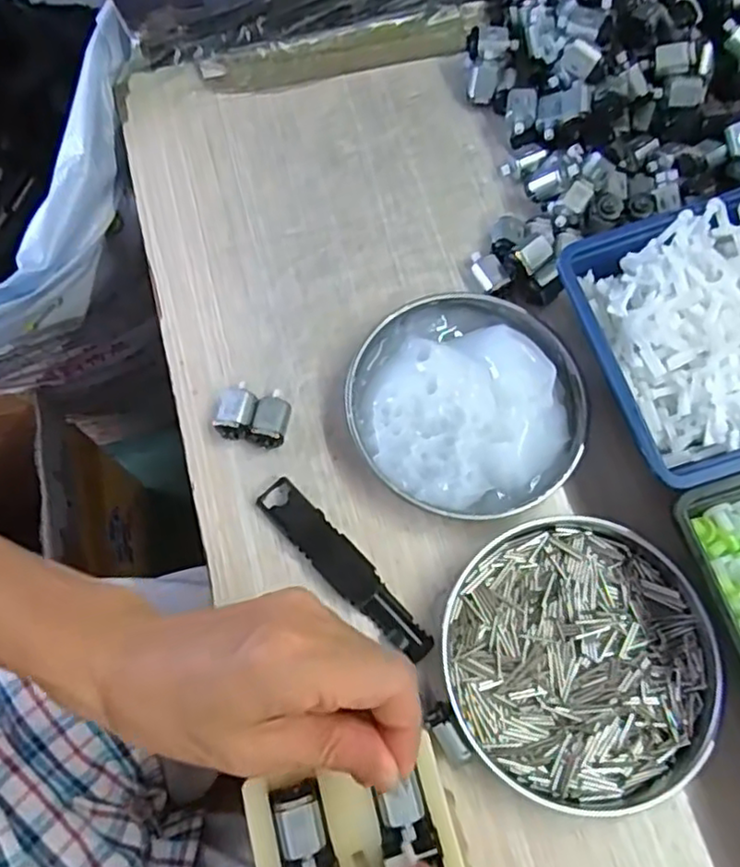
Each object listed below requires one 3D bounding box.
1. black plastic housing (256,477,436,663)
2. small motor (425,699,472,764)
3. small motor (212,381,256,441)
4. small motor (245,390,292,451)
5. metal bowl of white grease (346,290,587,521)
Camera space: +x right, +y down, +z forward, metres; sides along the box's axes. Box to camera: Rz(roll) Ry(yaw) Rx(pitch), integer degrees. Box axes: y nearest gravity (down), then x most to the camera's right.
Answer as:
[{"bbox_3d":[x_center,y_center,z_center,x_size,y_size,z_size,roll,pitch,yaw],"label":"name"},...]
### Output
[{"bbox_3d":[-0.013,0.072,0.350,0.022,0.010,0.119,-42,77,-14],"label":"black plastic housing"},{"bbox_3d":[0.037,0.144,0.317,0.014,0.011,0.027,-22,73,-9],"label":"small motor"},{"bbox_3d":[-0.076,-0.012,0.373,0.022,0.017,0.031,7,71,1],"label":"small motor"},{"bbox_3d":[-0.055,-0.009,0.375,0.019,0.013,0.034,17,72,4],"label":"small motor"},{"bbox_3d":[0.054,-0.018,0.371,0.128,0.033,0.129,1,71,-2],"label":"metal bowl of white grease"}]

